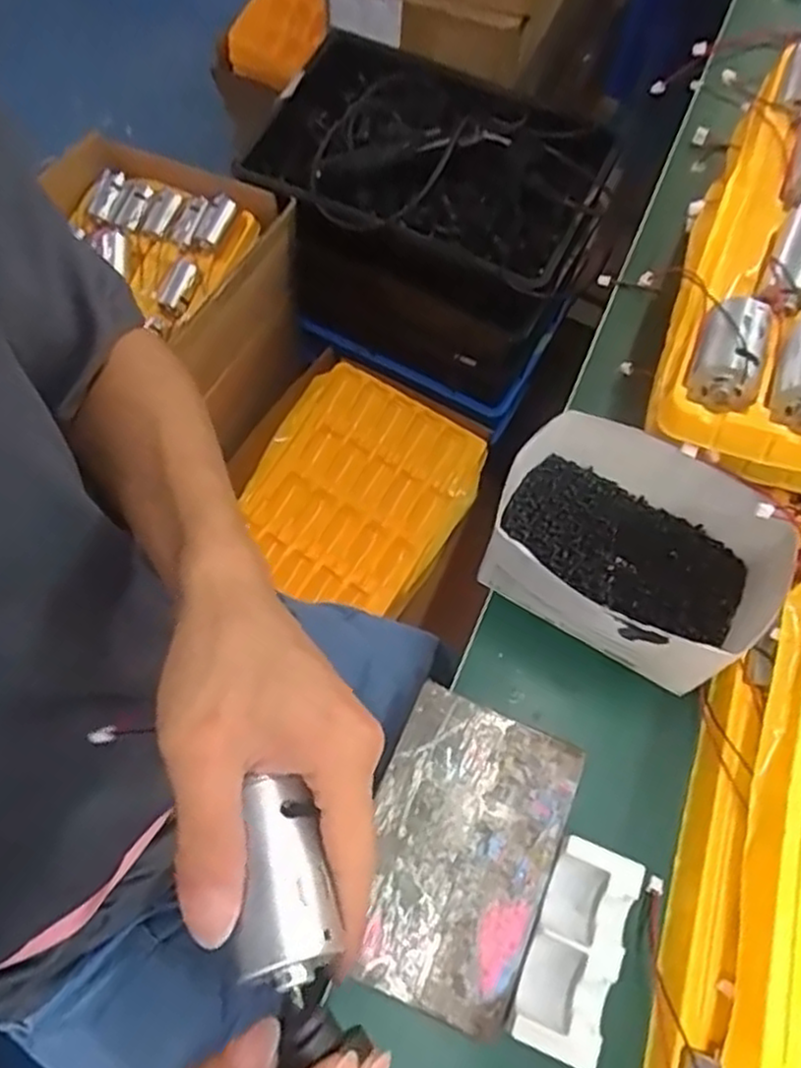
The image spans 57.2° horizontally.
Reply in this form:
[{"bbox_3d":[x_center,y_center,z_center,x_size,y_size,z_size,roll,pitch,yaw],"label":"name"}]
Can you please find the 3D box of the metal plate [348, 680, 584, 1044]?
[{"bbox_3d":[0.029,0.164,0.384,0.097,0.004,0.146,23,66,9],"label":"metal plate"}]

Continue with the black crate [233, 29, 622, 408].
[{"bbox_3d":[0.034,-0.412,0.981,0.425,0.251,0.274,27,67,10],"label":"black crate"}]

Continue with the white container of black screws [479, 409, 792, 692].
[{"bbox_3d":[0.131,0.011,0.424,0.148,0.070,0.110,28,67,11],"label":"white container of black screws"}]

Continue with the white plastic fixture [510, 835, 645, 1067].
[{"bbox_3d":[0.085,0.201,0.357,0.039,0.018,0.092,22,66,8],"label":"white plastic fixture"}]

